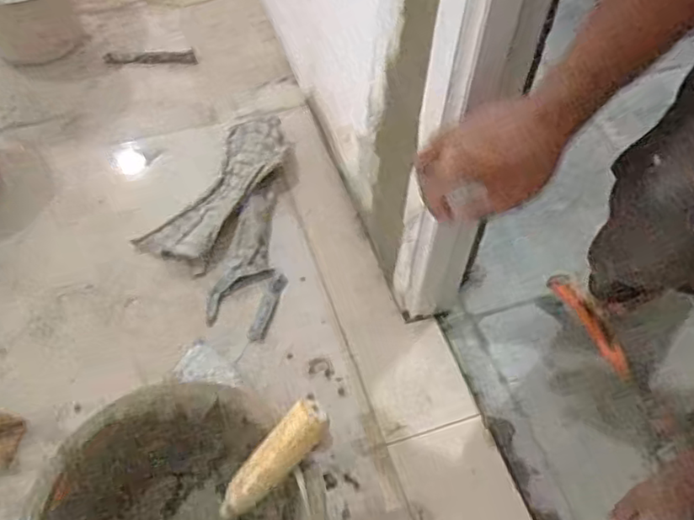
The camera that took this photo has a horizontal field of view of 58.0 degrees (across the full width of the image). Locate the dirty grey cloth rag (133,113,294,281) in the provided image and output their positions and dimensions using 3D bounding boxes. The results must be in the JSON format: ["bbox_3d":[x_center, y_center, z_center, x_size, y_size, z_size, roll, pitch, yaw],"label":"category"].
[{"bbox_3d":[-0.183,-0.099,0.910,0.124,0.035,0.261,27,58,17],"label":"dirty grey cloth rag"}]

